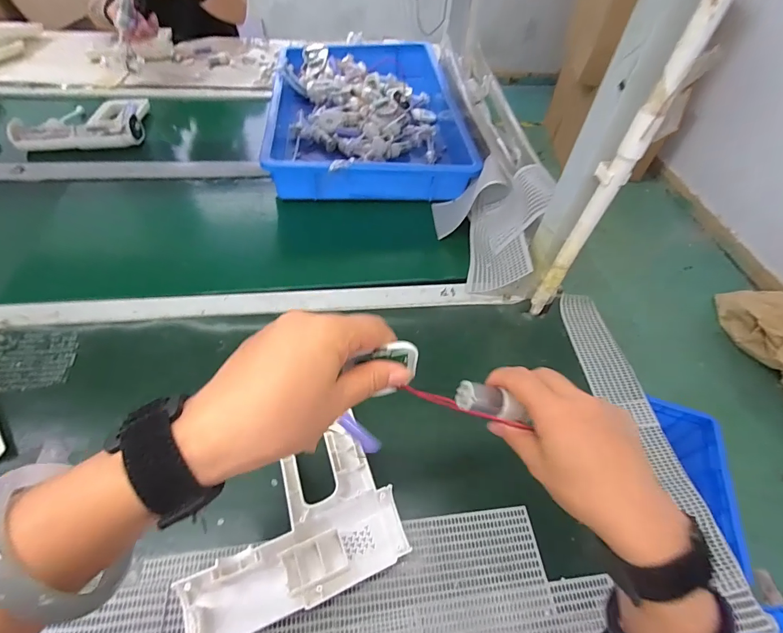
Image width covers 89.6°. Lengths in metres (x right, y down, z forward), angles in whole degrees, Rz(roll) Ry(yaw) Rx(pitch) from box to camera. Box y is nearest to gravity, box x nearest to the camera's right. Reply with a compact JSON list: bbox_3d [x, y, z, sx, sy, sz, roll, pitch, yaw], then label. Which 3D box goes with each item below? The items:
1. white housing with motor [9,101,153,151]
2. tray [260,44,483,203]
[{"bbox_3d":[-0.620,-0.395,0.800,0.220,0.041,0.167,-9,53,-12],"label":"white housing with motor"},{"bbox_3d":[-0.057,-0.437,0.855,0.376,0.091,0.552,-3,52,-8],"label":"tray"}]

